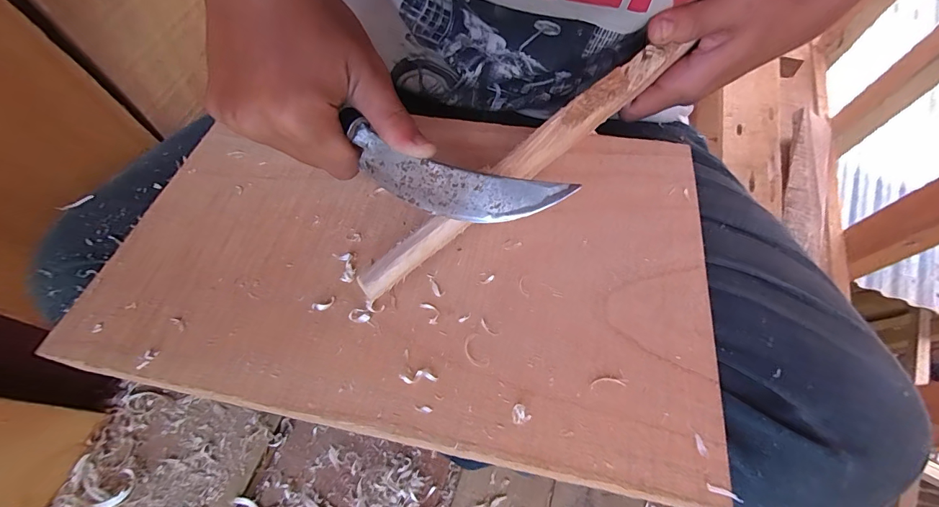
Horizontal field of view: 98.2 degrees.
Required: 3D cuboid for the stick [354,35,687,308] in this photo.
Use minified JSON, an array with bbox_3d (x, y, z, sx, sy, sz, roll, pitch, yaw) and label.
[{"bbox_3d":[0.035,-0.052,0.211,0.221,0.017,0.020,-40,70,-15],"label":"stick"}]

